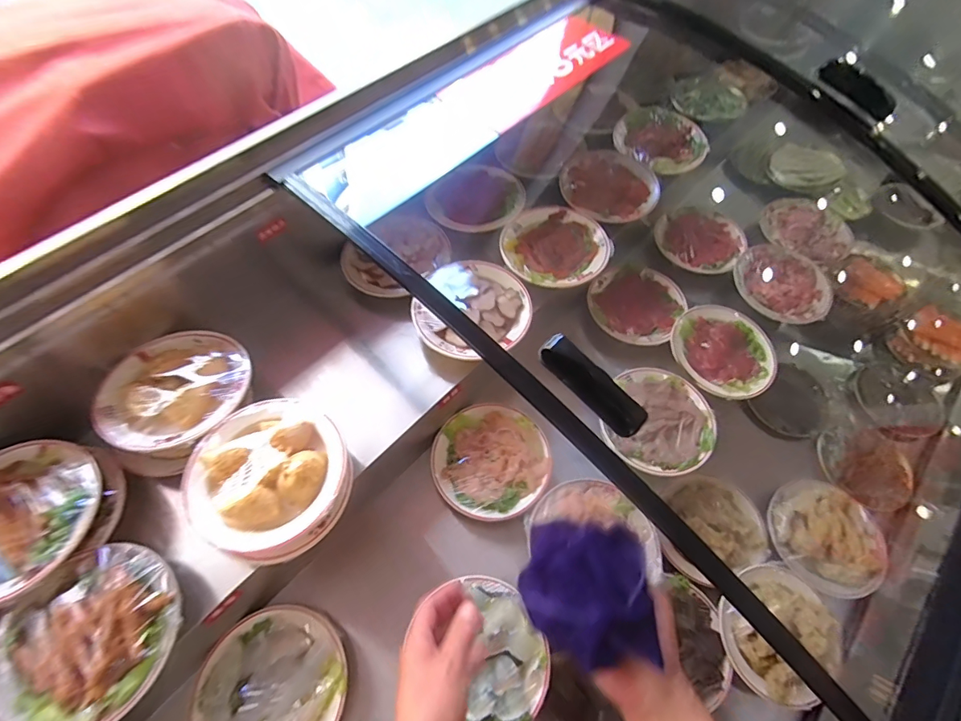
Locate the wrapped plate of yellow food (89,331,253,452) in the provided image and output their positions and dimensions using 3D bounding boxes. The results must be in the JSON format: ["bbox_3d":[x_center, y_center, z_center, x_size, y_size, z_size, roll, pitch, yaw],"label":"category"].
[{"bbox_3d":[-0.334,0.026,0.501,0.146,0.038,0.146,0,58,0],"label":"wrapped plate of yellow food"}]

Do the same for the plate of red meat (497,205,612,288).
[{"bbox_3d":[0.104,-0.170,0.668,0.149,0.029,0.150,0,58,0],"label":"plate of red meat"}]

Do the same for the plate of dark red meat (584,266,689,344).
[{"bbox_3d":[0.248,-0.095,0.741,0.140,0.017,0.149,0,58,0],"label":"plate of dark red meat"}]

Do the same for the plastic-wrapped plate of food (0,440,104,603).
[{"bbox_3d":[-0.442,0.149,0.434,0.140,0.038,0.146,0,58,0],"label":"plastic-wrapped plate of food"}]

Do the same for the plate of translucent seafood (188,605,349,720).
[{"bbox_3d":[-0.214,0.337,0.473,0.144,0.017,0.147,0,58,0],"label":"plate of translucent seafood"}]

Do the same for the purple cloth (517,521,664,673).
[{"bbox_3d":[0.088,0.185,0.376,0.102,0.034,0.101,5,61,0],"label":"purple cloth"}]

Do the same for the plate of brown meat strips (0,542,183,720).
[{"bbox_3d":[-0.348,0.244,0.405,0.137,0.028,0.147,35,65,20],"label":"plate of brown meat strips"}]

